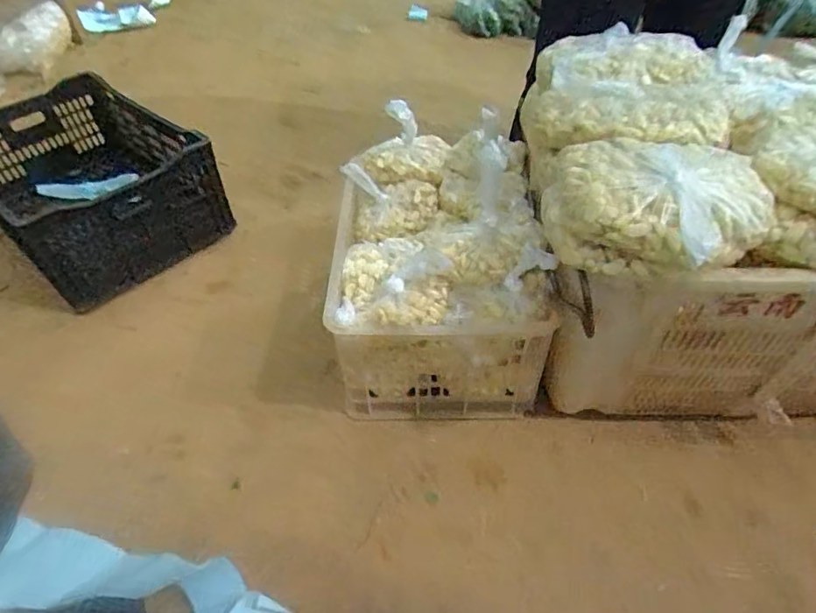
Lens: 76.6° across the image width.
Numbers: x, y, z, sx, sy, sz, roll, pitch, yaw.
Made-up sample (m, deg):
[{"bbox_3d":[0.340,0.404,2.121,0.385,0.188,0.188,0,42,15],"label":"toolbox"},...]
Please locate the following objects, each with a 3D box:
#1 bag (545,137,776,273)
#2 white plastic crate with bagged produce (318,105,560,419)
[{"bbox_3d":[0.262,-0.098,0.553,0.221,0.089,0.153,8,47,11],"label":"bag"},{"bbox_3d":[0.047,-0.077,0.911,0.322,0.294,0.456,-4,48,4],"label":"white plastic crate with bagged produce"}]

